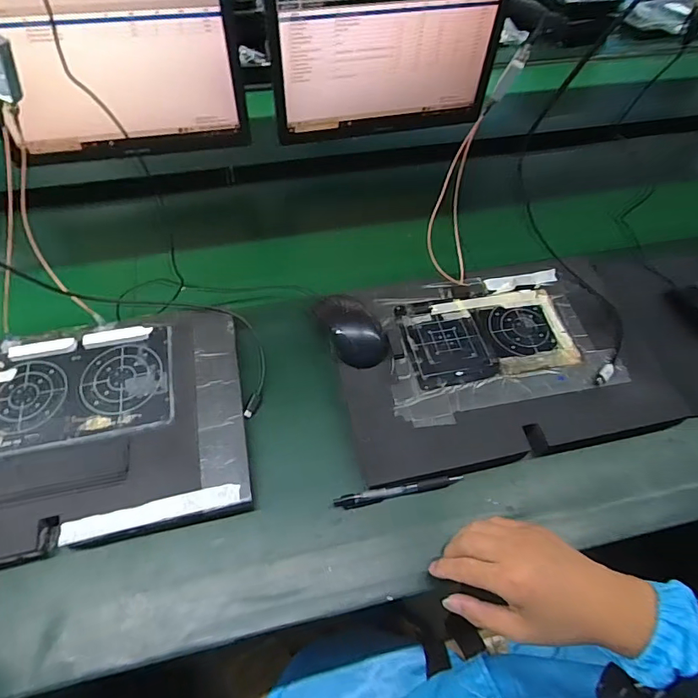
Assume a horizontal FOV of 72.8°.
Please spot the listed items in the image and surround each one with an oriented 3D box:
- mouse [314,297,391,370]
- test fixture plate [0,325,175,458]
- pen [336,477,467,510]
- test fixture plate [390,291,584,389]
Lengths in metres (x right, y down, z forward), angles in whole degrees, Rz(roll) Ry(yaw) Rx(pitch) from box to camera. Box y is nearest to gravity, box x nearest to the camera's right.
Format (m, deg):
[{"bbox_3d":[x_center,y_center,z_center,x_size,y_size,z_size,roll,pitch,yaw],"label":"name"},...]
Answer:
[{"bbox_3d":[0.007,-0.027,0.598,0.067,0.037,0.108,-21,58,-17],"label":"mouse"},{"bbox_3d":[-0.307,0.038,0.536,0.203,0.007,0.145,-10,59,-9],"label":"test fixture plate"},{"bbox_3d":[0.055,0.155,0.515,0.141,0.016,0.014,-7,55,-8],"label":"pen"},{"bbox_3d":[0.175,-0.017,0.598,0.206,0.018,0.120,-9,55,-9],"label":"test fixture plate"}]

